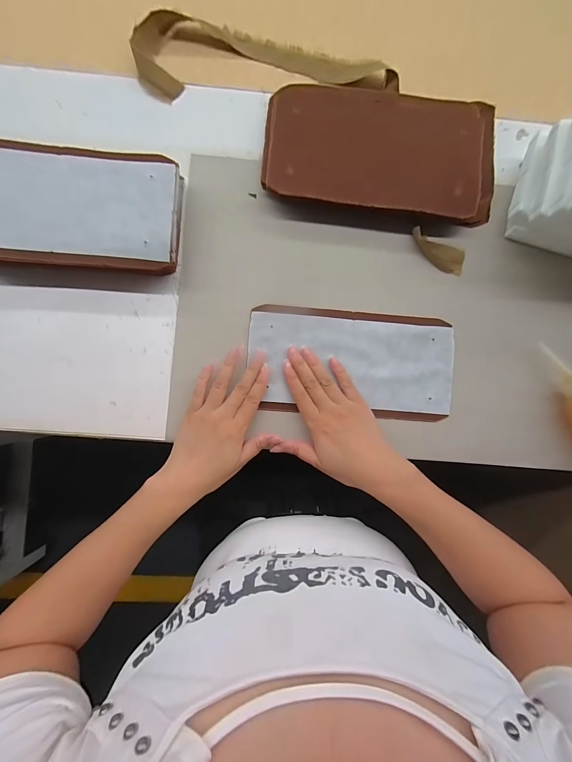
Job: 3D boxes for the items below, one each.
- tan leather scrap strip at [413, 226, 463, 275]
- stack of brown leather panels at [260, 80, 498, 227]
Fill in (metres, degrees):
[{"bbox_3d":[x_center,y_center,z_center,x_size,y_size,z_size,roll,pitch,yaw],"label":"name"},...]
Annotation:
[{"bbox_3d":[0.190,-0.162,0.388,0.077,0.011,0.027,31,87,-1],"label":"tan leather scrap strip"},{"bbox_3d":[0.117,-0.280,0.384,0.283,0.028,0.143,5,88,-3],"label":"stack of brown leather panels"}]

